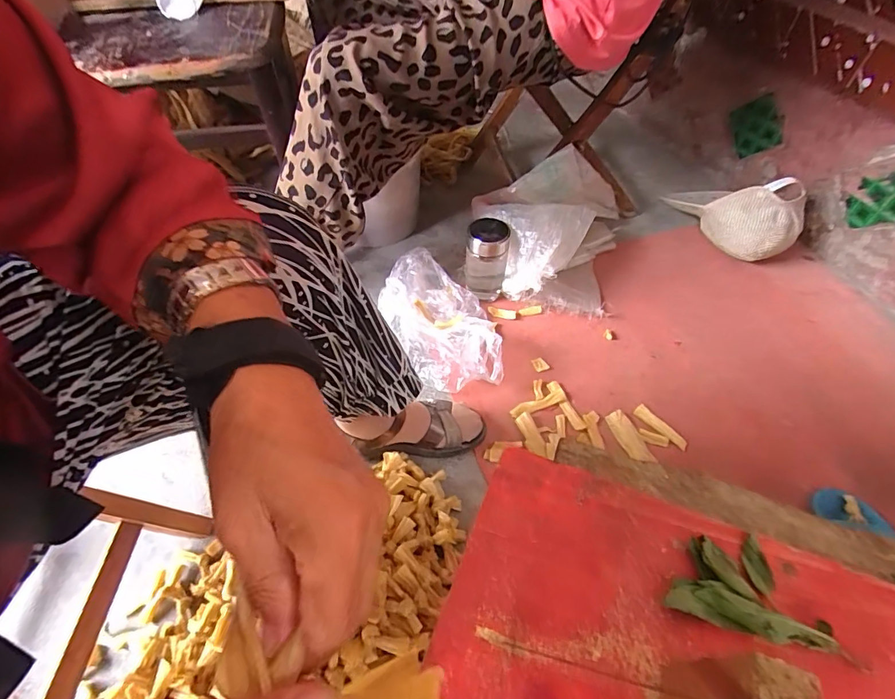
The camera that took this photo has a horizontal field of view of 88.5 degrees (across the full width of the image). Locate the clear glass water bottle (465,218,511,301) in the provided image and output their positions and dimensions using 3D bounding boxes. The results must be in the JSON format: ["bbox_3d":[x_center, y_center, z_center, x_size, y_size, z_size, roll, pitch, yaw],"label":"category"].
[{"bbox_3d":[0.073,-0.164,0.861,0.074,0.155,0.074,5,54,4],"label":"clear glass water bottle"}]

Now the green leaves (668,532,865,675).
[{"bbox_3d":[0.134,0.106,0.204,0.073,0.013,0.042,7,54,5],"label":"green leaves"}]

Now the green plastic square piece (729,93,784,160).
[{"bbox_3d":[0.693,-0.499,1.030,0.017,0.109,0.111,-28,100,-19],"label":"green plastic square piece"}]

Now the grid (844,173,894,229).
[{"bbox_3d":[0.815,-0.278,0.866,0.010,0.115,0.092,-22,56,-15],"label":"grid"}]

